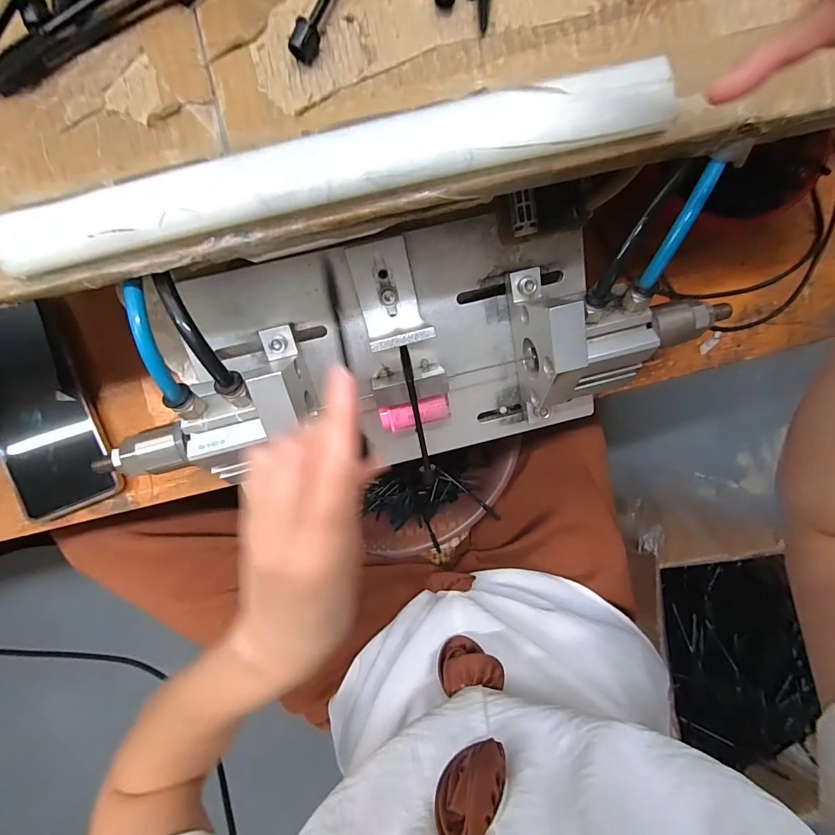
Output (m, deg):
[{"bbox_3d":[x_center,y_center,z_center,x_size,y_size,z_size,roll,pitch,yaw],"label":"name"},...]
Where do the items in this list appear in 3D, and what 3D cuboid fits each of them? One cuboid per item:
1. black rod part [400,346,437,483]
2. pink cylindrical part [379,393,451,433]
[{"bbox_3d":[0.000,0.000,0.263,0.010,0.004,0.096,-11,108,-2],"label":"black rod part"},{"bbox_3d":[-0.001,-0.003,0.268,0.048,0.013,0.017,-13,89,-2],"label":"pink cylindrical part"}]

